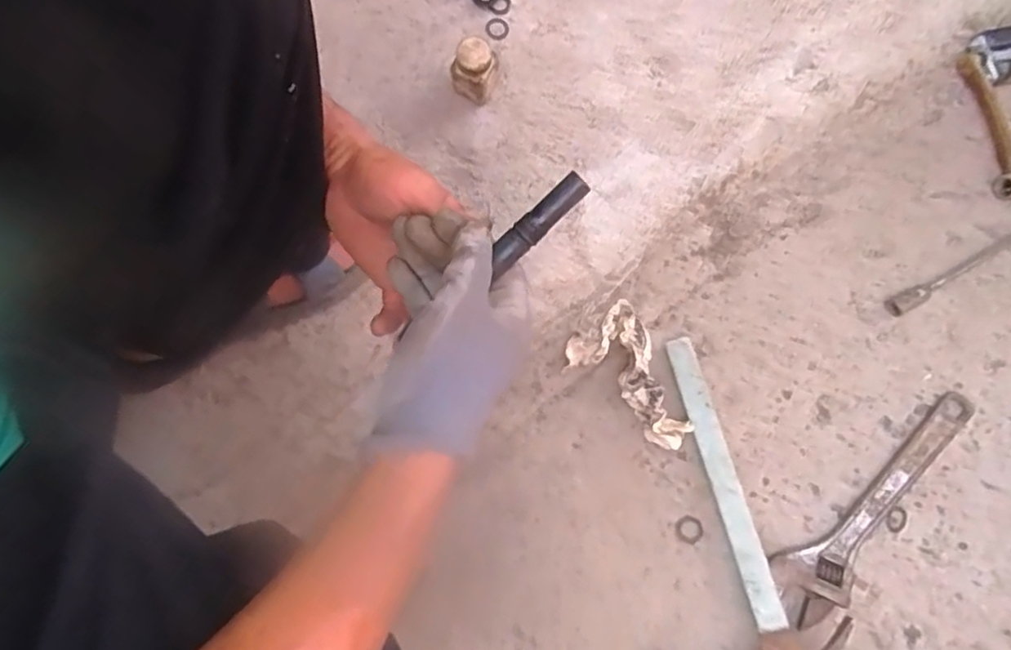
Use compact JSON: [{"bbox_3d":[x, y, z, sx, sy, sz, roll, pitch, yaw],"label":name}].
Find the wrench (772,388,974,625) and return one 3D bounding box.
[{"bbox_3d":[0.367,0.175,0.625,0.284,0.017,0.062,-37,73,-10],"label":"wrench"}]

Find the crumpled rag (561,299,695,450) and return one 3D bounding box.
[{"bbox_3d":[0.138,0.045,0.662,0.153,0.048,0.091,38,77,14],"label":"crumpled rag"}]

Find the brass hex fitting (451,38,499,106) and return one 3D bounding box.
[{"bbox_3d":[-0.031,-0.259,0.663,0.047,0.070,0.035,-9,71,0],"label":"brass hex fitting"}]

